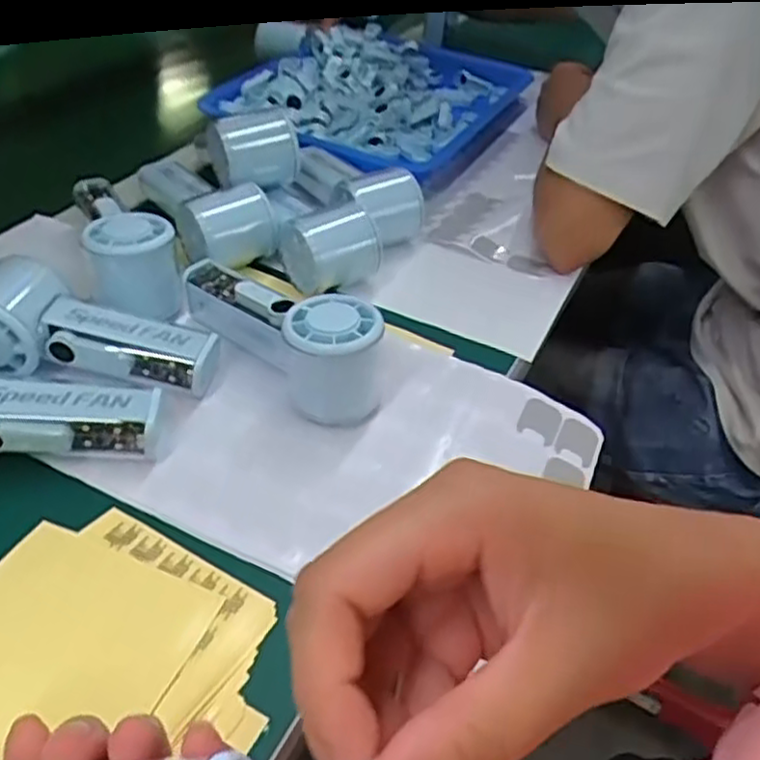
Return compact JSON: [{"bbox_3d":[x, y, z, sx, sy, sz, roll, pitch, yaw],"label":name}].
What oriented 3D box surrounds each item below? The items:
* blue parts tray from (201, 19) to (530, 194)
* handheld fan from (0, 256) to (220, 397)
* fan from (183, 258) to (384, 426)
[{"bbox_3d":[-0.001,-0.320,0.801,0.268,0.039,0.367,23,45,18],"label":"blue parts tray"},{"bbox_3d":[-0.177,-0.034,0.436,0.153,0.058,0.063,3,42,-3],"label":"handheld fan"},{"bbox_3d":[-0.057,-0.038,0.451,0.063,0.060,0.154,-29,52,-32],"label":"fan"}]

